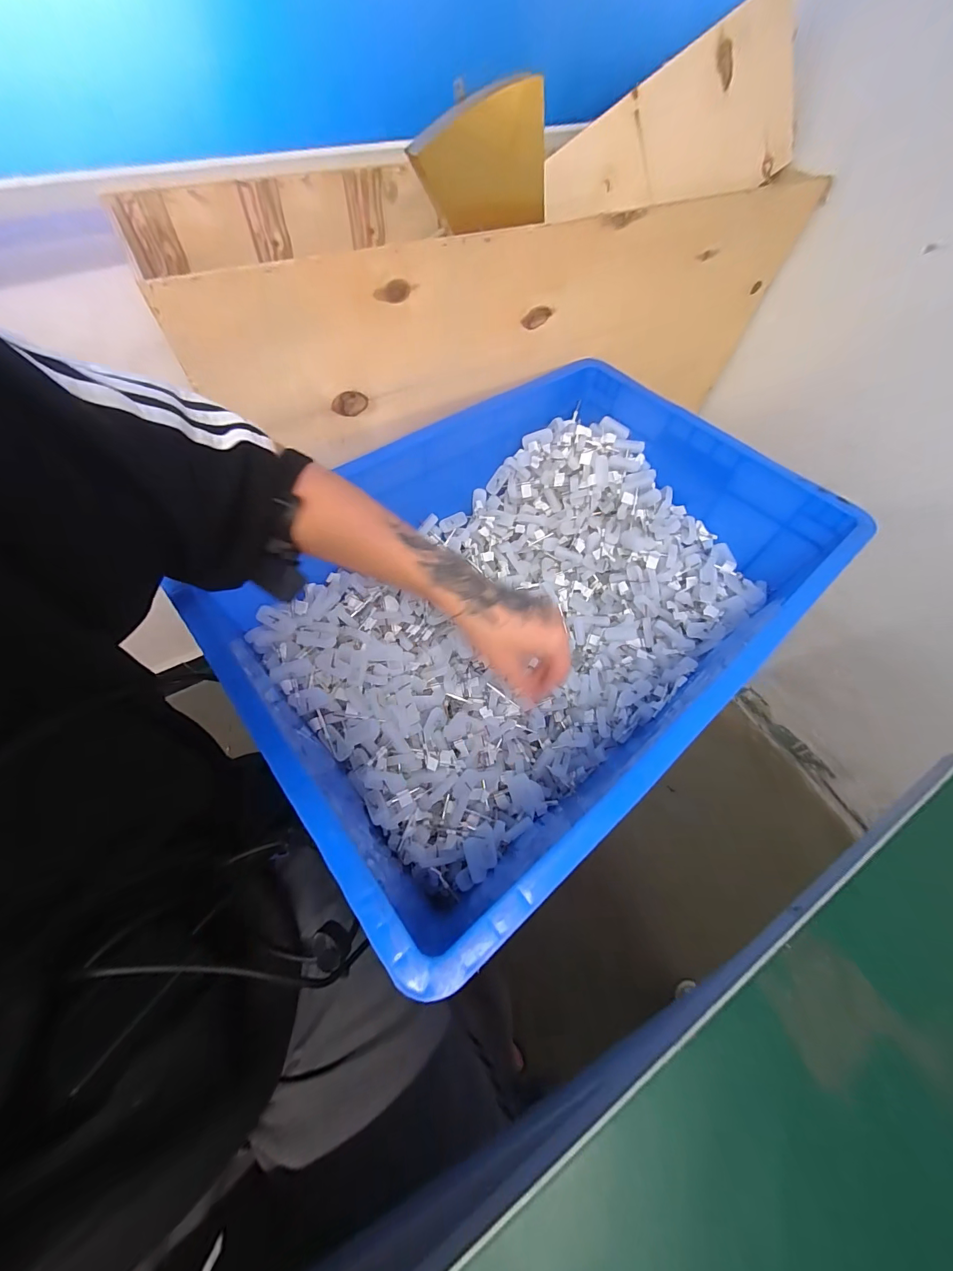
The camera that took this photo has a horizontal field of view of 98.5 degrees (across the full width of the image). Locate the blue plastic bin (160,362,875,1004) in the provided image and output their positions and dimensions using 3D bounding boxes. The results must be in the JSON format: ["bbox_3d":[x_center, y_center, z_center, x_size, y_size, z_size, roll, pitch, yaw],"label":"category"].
[{"bbox_3d":[0.061,-0.032,0.507,0.412,0.243,0.575,42,67,17],"label":"blue plastic bin"}]

